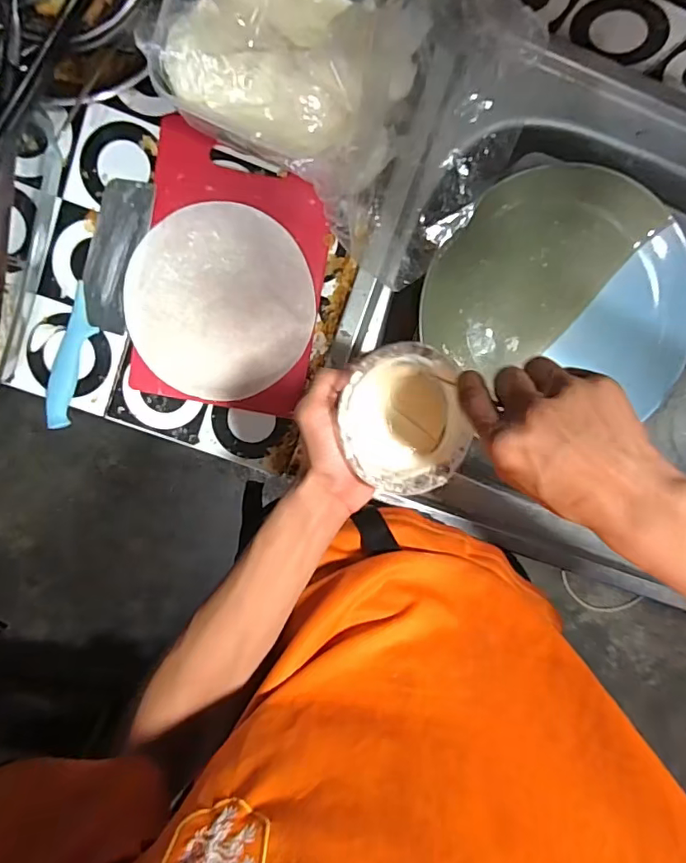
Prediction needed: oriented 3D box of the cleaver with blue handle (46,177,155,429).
[{"bbox_3d":[-0.252,-0.129,0.522,0.058,0.021,0.257,19,97,-6],"label":"cleaver with blue handle"}]

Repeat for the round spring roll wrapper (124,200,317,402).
[{"bbox_3d":[-0.125,-0.132,0.528,0.186,0.010,0.190,0,98,-3],"label":"round spring roll wrapper"}]

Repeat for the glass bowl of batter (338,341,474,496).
[{"bbox_3d":[0.042,-0.013,0.400,0.102,0.055,0.110,-2,96,-23],"label":"glass bowl of batter"}]

